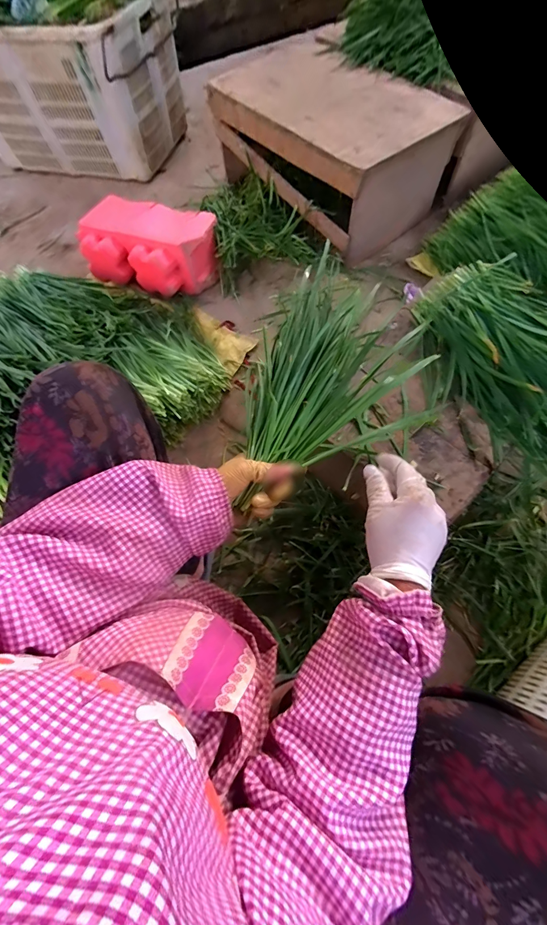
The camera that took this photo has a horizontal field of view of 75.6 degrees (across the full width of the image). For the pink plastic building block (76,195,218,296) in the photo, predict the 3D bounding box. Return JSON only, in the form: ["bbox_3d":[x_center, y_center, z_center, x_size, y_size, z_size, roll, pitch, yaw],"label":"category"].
[{"bbox_3d":[-0.338,-0.585,0.982,0.348,0.147,0.201,15,68,10],"label":"pink plastic building block"}]

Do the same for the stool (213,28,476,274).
[{"bbox_3d":[0.163,-0.913,1.025,0.427,0.245,0.612,-39,70,-13],"label":"stool"}]

